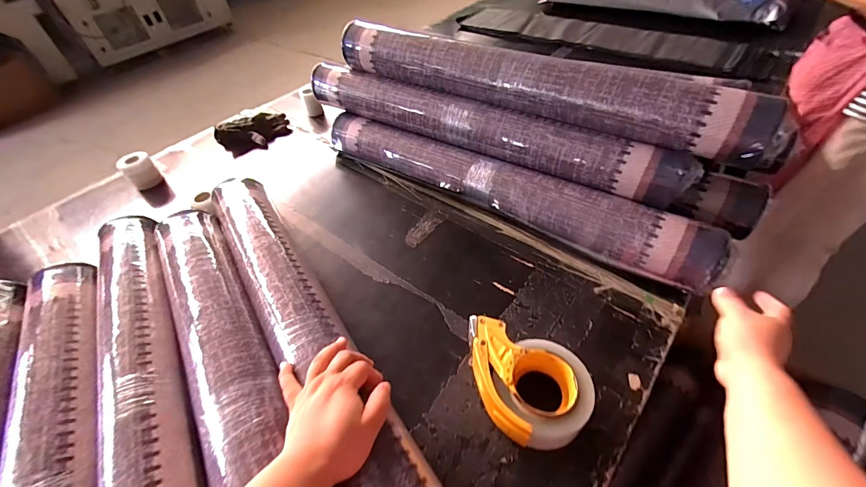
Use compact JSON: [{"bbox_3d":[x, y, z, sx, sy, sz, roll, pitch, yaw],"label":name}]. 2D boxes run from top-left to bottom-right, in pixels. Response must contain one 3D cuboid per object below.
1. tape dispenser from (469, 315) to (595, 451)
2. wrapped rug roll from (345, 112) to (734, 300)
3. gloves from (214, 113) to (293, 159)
[{"bbox_3d":[0.110,0.178,0.471,0.159,0.059,0.120,15,51,21],"label":"tape dispenser"},{"bbox_3d":[0.096,-0.106,0.716,0.780,0.087,0.087,24,54,27],"label":"wrapped rug roll"},{"bbox_3d":[-0.485,-0.296,1.008,0.194,0.051,0.100,-19,48,-13],"label":"gloves"}]

